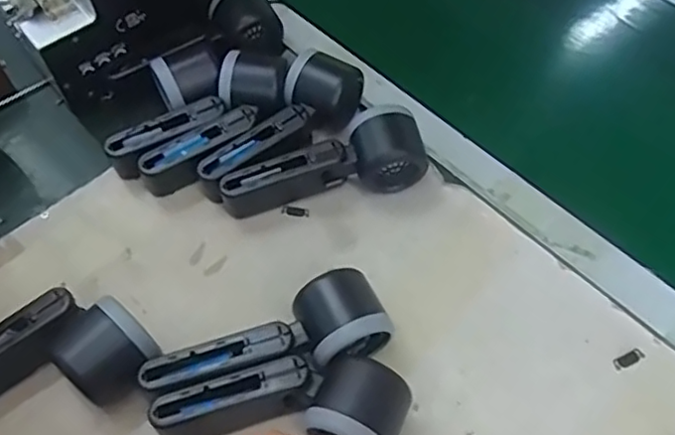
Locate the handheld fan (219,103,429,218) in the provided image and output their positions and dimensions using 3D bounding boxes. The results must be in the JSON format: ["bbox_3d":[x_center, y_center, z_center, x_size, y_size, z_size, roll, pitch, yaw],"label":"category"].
[{"bbox_3d":[-0.013,-0.042,0.509,0.162,0.053,0.055,-13,59,-9],"label":"handheld fan"}]

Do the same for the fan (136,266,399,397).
[{"bbox_3d":[-0.044,0.096,0.422,0.164,0.053,0.064,-23,61,-14],"label":"fan"}]

